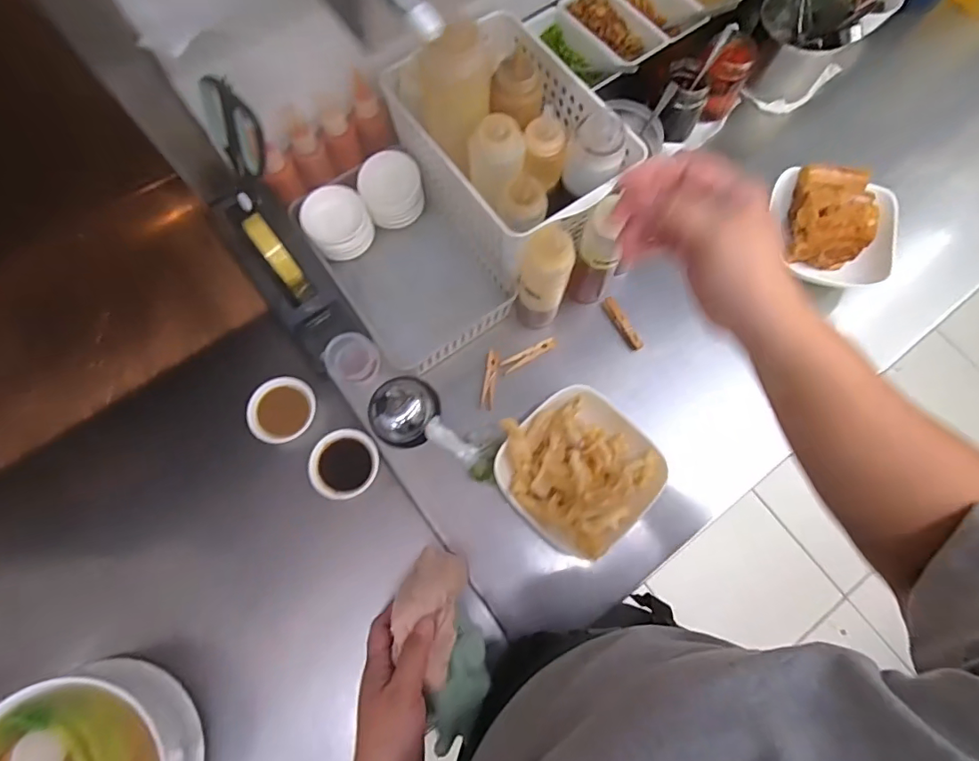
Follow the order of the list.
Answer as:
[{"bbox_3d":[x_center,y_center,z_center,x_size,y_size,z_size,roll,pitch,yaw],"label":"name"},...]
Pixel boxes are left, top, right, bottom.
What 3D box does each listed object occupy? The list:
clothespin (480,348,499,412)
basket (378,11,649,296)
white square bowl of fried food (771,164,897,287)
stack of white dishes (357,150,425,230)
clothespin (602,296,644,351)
[{"bbox_3d":[0.001,-0.001,0.580,0.014,0.016,0.074,9,73,2],"label":"clothespin"},{"bbox_3d":[0.024,-0.269,0.541,0.185,0.204,0.251,-34,76,-11],"label":"basket"},{"bbox_3d":[0.414,-0.188,0.601,0.144,0.065,0.123,10,73,2],"label":"white square bowl of fried food"},{"bbox_3d":[-0.119,-0.232,0.615,0.075,0.066,0.069,-10,73,-4],"label":"stack of white dishes"},{"bbox_3d":[0.159,-0.068,0.595,0.015,0.010,0.072,-29,75,-10],"label":"clothespin"}]

